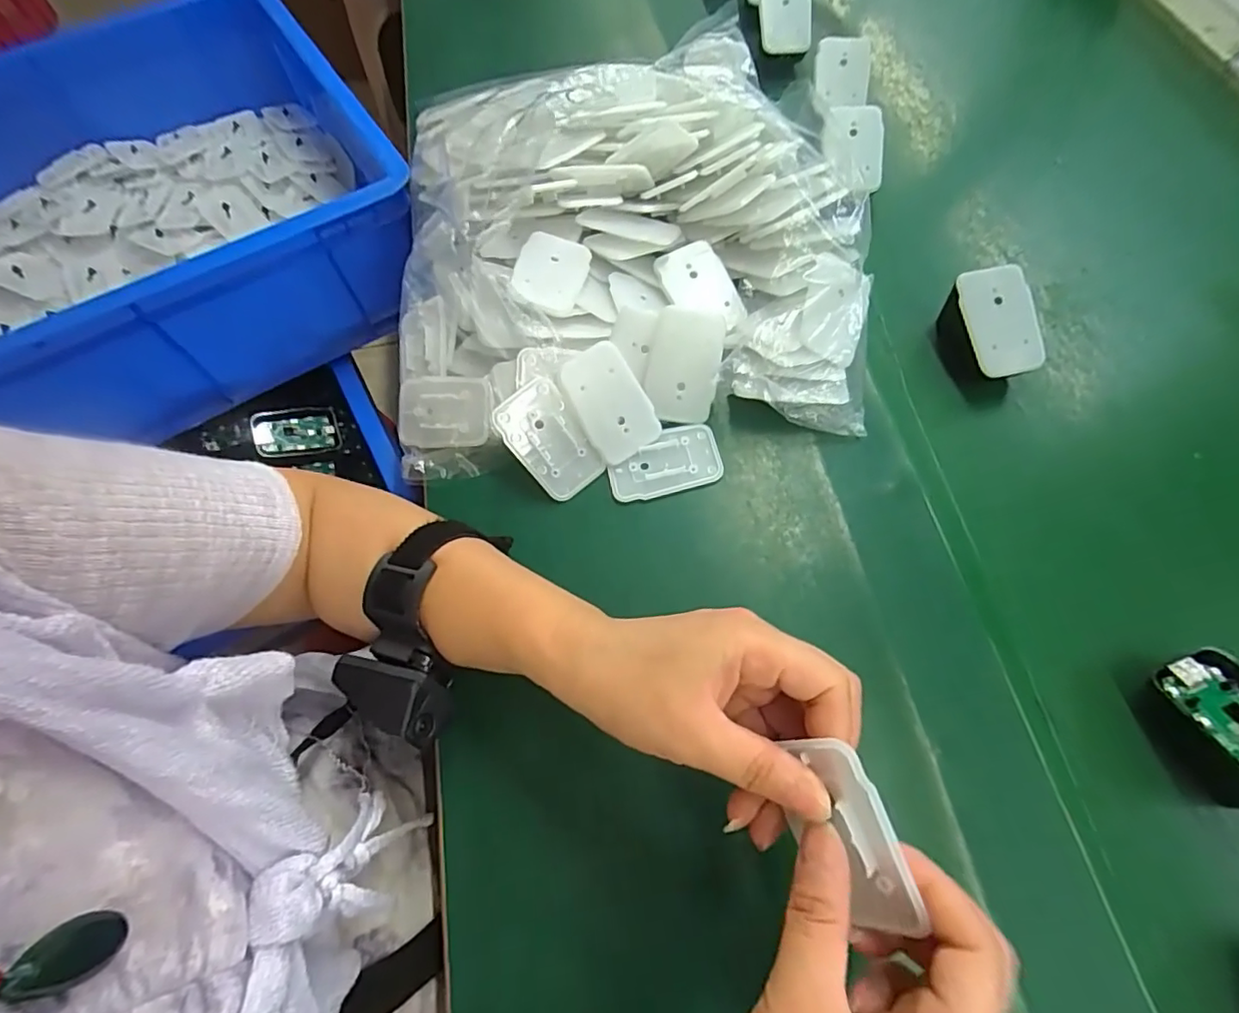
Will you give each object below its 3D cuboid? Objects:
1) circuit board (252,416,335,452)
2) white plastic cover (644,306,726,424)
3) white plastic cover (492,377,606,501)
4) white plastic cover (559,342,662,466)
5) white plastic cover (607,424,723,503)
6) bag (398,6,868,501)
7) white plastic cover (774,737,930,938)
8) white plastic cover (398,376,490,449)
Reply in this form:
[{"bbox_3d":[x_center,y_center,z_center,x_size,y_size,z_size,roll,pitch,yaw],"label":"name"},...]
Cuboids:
[{"bbox_3d":[-0.312,-0.069,0.551,0.066,0.031,0.004,-9,21,-26],"label":"circuit board"},{"bbox_3d":[0.039,-0.086,0.353,0.042,0.068,0.004,11,25,5],"label":"white plastic cover"},{"bbox_3d":[-0.042,-0.039,0.349,0.043,0.004,0.069,-35,105,-4],"label":"white plastic cover"},{"bbox_3d":[-0.006,-0.062,0.352,0.043,0.006,0.068,-33,108,-3],"label":"white plastic cover"},{"bbox_3d":[0.027,-0.027,0.358,0.069,0.006,0.041,-12,66,-2],"label":"white plastic cover"},{"bbox_3d":[-0.004,-0.193,0.403,0.313,0.082,0.354,-5,66,1],"label":"bag"},{"bbox_3d":[0.082,0.120,0.207,0.007,0.037,0.068,-11,73,-49],"label":"white plastic cover"},{"bbox_3d":[-0.112,-0.060,0.366,0.068,0.005,0.045,1,88,19],"label":"white plastic cover"}]

